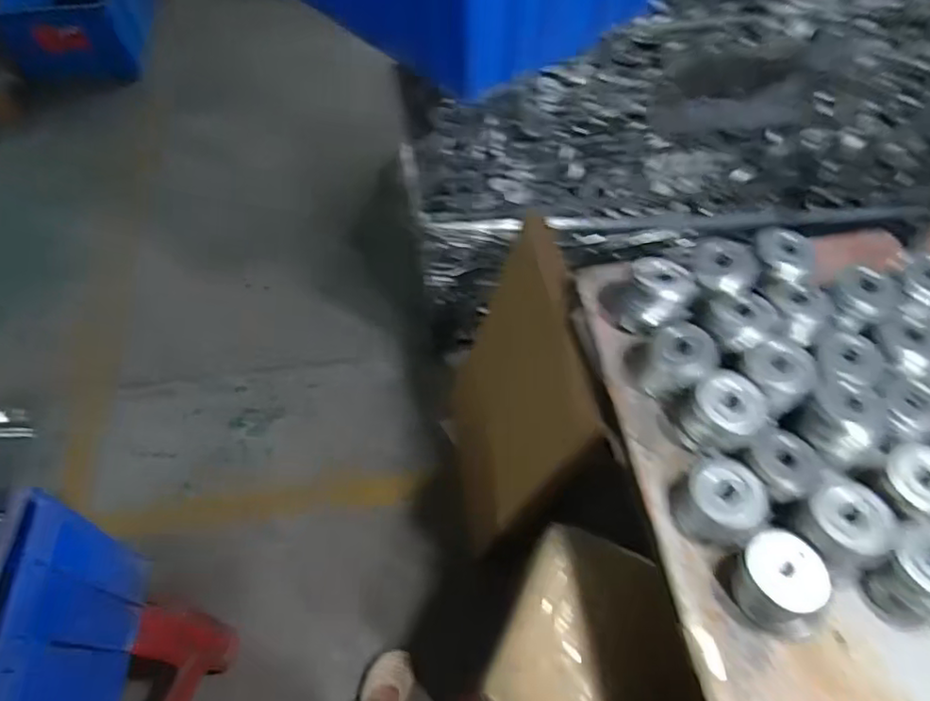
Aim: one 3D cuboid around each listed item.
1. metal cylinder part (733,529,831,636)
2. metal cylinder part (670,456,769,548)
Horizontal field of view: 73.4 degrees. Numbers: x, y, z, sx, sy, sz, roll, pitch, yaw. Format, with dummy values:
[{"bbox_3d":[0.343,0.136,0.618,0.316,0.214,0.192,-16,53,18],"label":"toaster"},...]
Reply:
[{"bbox_3d":[0.340,0.252,0.673,0.084,0.058,0.104,-18,60,-12],"label":"metal cylinder part"},{"bbox_3d":[0.302,0.172,0.731,0.094,0.062,0.094,0,57,0],"label":"metal cylinder part"}]

